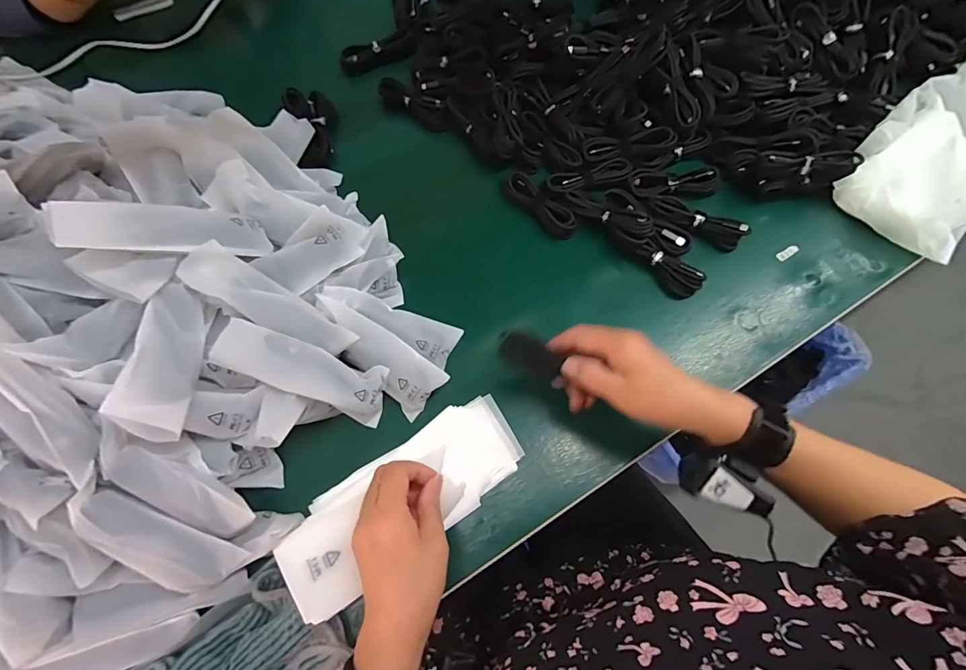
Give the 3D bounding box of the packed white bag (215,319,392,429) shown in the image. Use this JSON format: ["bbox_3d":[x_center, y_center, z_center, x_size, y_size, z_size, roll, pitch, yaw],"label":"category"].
[{"bbox_3d":[-0.157,0.033,0.385,0.152,0.023,0.050,28,66,-24],"label":"packed white bag"}]

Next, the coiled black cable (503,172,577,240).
[{"bbox_3d":[0.067,-0.156,0.499,0.031,0.017,0.104,-36,72,-14],"label":"coiled black cable"}]

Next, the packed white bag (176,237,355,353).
[{"bbox_3d":[-0.195,-0.028,0.390,0.151,0.025,0.044,33,69,-17],"label":"packed white bag"}]

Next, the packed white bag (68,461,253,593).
[{"bbox_3d":[-0.249,0.156,0.319,0.124,0.016,0.043,38,70,-16],"label":"packed white bag"}]

